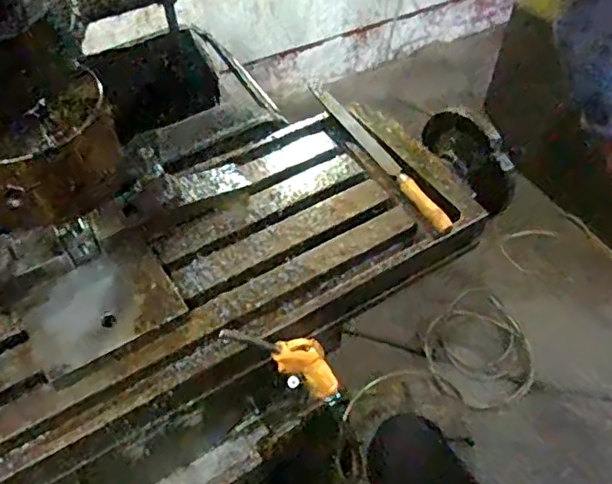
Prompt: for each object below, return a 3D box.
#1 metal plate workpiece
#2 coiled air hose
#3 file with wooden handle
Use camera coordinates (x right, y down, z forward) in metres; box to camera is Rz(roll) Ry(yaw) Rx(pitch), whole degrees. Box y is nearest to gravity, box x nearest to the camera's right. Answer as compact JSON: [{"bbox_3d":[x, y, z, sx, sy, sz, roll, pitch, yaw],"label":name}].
[{"bbox_3d":[-0.191,0.057,0.545,0.130,0.019,0.105,-28,56,-23],"label":"metal plate workpiece"},{"bbox_3d":[0.452,0.284,1.525,0.300,0.043,0.277,1,50,-1],"label":"coiled air hose"},{"bbox_3d":[0.089,-0.101,0.695,0.021,0.027,0.259,-22,54,-18],"label":"file with wooden handle"}]

